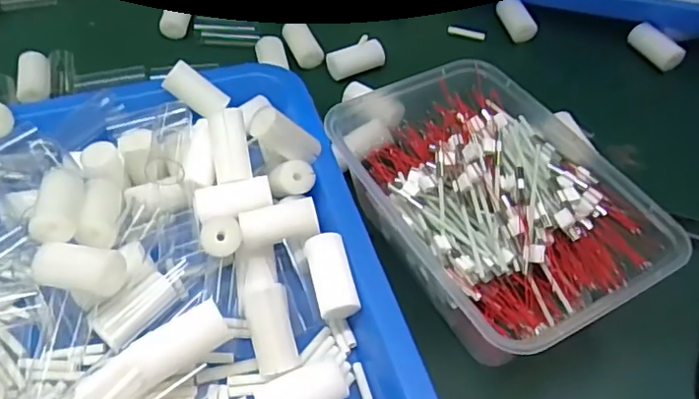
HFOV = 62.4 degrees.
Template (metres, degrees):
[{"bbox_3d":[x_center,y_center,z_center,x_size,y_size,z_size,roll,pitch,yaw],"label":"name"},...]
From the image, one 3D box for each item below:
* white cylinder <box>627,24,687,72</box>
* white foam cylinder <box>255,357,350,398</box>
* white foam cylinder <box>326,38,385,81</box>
[{"bbox_3d":[0.240,-0.119,0.451,0.019,0.019,0.044,-23,55,-18],"label":"white cylinder"},{"bbox_3d":[-0.022,0.091,0.267,0.040,0.018,0.020,-20,54,-16],"label":"white foam cylinder"},{"bbox_3d":[0.006,-0.106,0.435,0.042,0.017,0.020,-19,54,-15],"label":"white foam cylinder"}]

